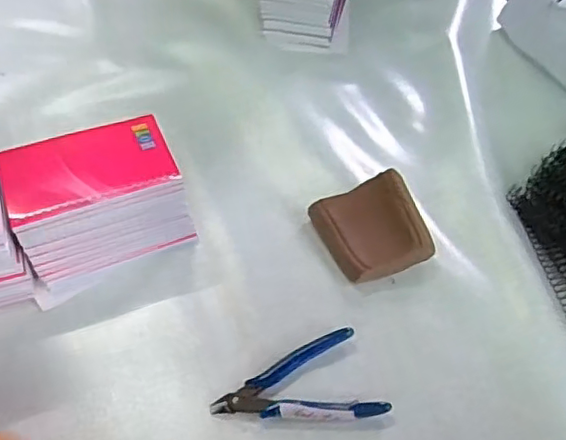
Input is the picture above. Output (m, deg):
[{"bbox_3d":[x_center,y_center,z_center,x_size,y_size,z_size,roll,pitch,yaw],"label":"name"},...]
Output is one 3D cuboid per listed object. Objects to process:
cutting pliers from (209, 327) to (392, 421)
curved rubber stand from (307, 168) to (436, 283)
[{"bbox_3d":[0.009,0.124,0.441,0.118,0.013,0.068,-14,52,-13],"label":"cutting pliers"},{"bbox_3d":[0.081,0.007,0.524,0.085,0.028,0.090,-19,53,-16],"label":"curved rubber stand"}]

